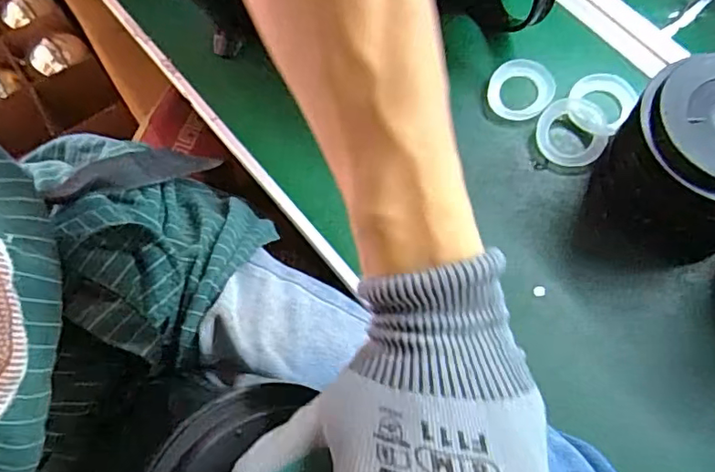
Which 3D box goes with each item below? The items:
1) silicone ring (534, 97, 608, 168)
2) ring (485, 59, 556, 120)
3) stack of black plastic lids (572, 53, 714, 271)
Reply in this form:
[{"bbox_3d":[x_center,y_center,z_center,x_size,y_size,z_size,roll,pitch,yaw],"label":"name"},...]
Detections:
[{"bbox_3d":[0.186,-0.089,0.493,0.059,0.010,0.057,0,88,6],"label":"silicone ring"},{"bbox_3d":[0.148,-0.133,0.515,0.054,0.008,0.064,37,76,14],"label":"ring"},{"bbox_3d":[0.251,-0.050,0.429,0.113,0.112,0.134,19,73,9],"label":"stack of black plastic lids"}]

